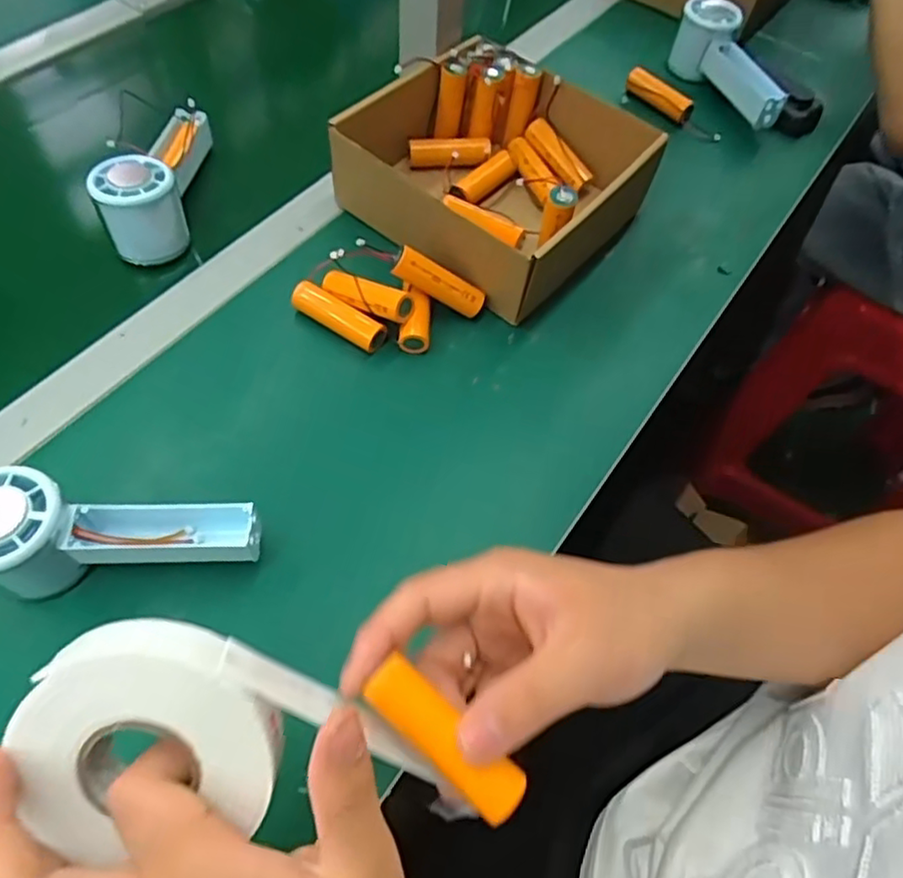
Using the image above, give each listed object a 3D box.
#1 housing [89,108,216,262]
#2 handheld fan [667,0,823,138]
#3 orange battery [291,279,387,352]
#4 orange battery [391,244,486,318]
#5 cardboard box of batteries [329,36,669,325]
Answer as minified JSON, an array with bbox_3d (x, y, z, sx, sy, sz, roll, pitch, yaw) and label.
[{"bbox_3d":[-0.227,-0.207,0.507,0.056,0.057,0.138,3,60,-3],"label":"housing"},{"bbox_3d":[0.286,-0.361,0.650,0.073,0.063,0.171,-38,81,-24],"label":"handheld fan"},{"bbox_3d":[-0.082,-0.087,0.469,0.075,0.021,0.019,31,62,13],"label":"orange battery"},{"bbox_3d":[-0.008,-0.113,0.468,0.070,0.020,0.019,24,53,-29],"label":"orange battery"},{"bbox_3d":[0.042,-0.220,0.524,0.198,0.078,0.201,39,64,17],"label":"cardboard box of batteries"}]

